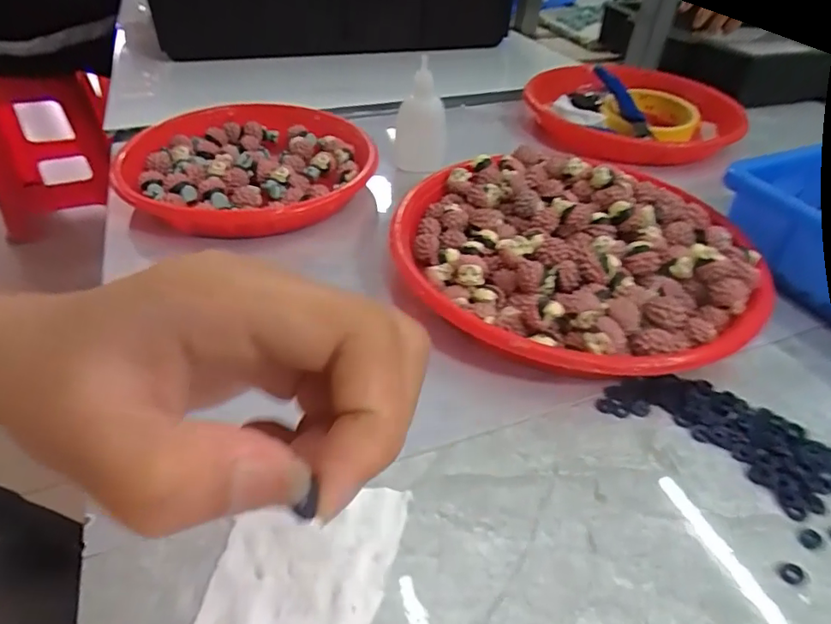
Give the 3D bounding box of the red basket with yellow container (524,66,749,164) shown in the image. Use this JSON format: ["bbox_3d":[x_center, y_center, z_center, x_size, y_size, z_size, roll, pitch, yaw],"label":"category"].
[{"bbox_3d":[0.212,-0.208,0.546,0.174,0.049,0.188,-9,42,-13],"label":"red basket with yellow container"}]

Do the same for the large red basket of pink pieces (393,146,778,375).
[{"bbox_3d":[0.100,-0.040,0.347,0.214,0.047,0.214,2,41,-1],"label":"large red basket of pink pieces"}]

